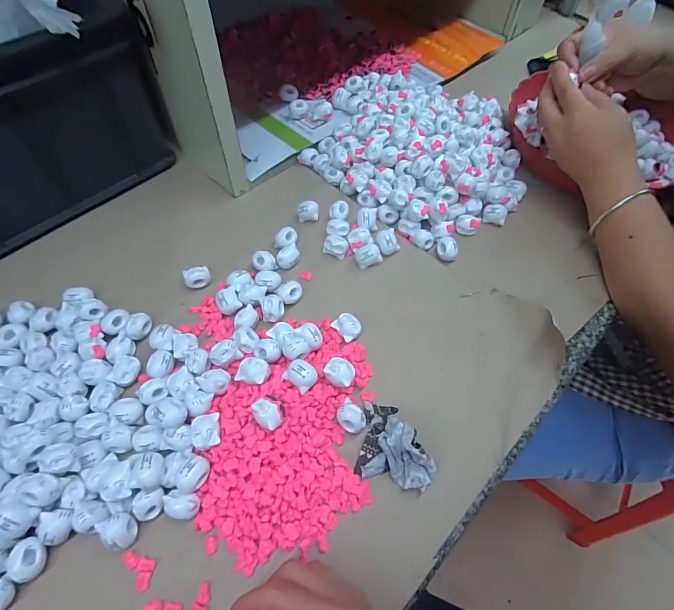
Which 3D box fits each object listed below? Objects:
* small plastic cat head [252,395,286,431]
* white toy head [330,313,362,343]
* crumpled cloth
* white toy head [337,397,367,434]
[{"bbox_3d":[-0.052,0.085,0.307,0.022,0.018,0.025,-39,67,-23],"label":"small plastic cat head"},{"bbox_3d":[0.010,0.021,0.374,0.025,0.015,0.021,40,65,21],"label":"white toy head"},{"bbox_3d":[0.049,0.109,0.313,0.058,0.031,0.059,14,59,7],"label":"crumpled cloth"},{"bbox_3d":[0.011,0.093,0.326,0.021,0.016,0.026,-38,67,-22],"label":"white toy head"}]

